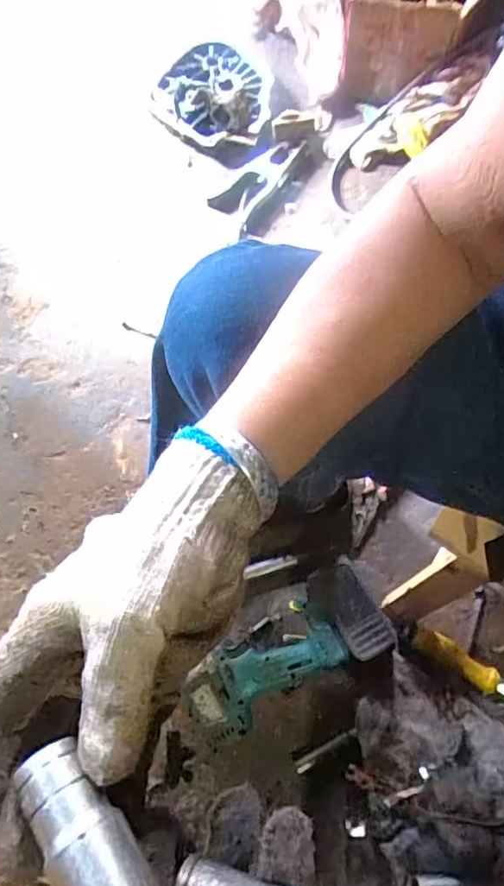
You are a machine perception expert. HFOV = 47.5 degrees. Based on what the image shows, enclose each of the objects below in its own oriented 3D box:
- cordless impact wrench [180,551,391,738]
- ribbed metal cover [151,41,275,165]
[{"bbox_3d":[0.039,0.239,0.658,0.238,0.077,0.105,-34,69,4],"label":"cordless impact wrench"},{"bbox_3d":[-0.062,-0.573,0.944,0.186,0.096,0.179,17,69,9],"label":"ribbed metal cover"}]

